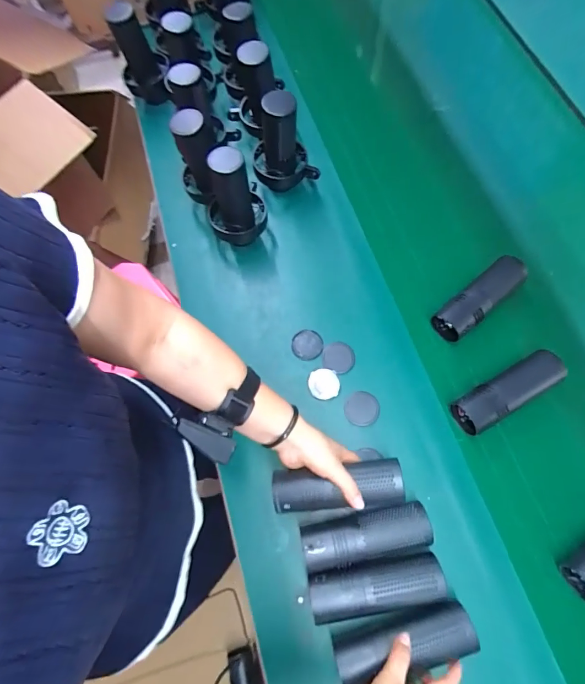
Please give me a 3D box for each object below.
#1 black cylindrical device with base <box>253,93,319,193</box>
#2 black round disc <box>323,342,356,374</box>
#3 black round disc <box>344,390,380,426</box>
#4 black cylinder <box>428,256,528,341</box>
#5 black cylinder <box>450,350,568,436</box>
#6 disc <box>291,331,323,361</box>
[{"bbox_3d":[-0.018,-0.326,0.657,0.102,0.166,0.082,-17,70,-3],"label":"black cylindrical device with base"},{"bbox_3d":[0.072,0.025,0.608,0.048,0.004,0.050,-1,70,3],"label":"black round disc"},{"bbox_3d":[0.103,0.099,0.580,0.049,0.006,0.049,-1,70,3],"label":"black round disc"},{"bbox_3d":[0.294,-0.071,0.611,0.161,0.043,0.048,-39,73,-11],"label":"black cylinder"},{"bbox_3d":[0.309,0.071,0.563,0.174,0.057,0.057,-30,72,-8],"label":"black cylinder"},{"bbox_3d":[0.024,0.005,0.623,0.048,0.005,0.048,-1,70,3],"label":"disc"}]

